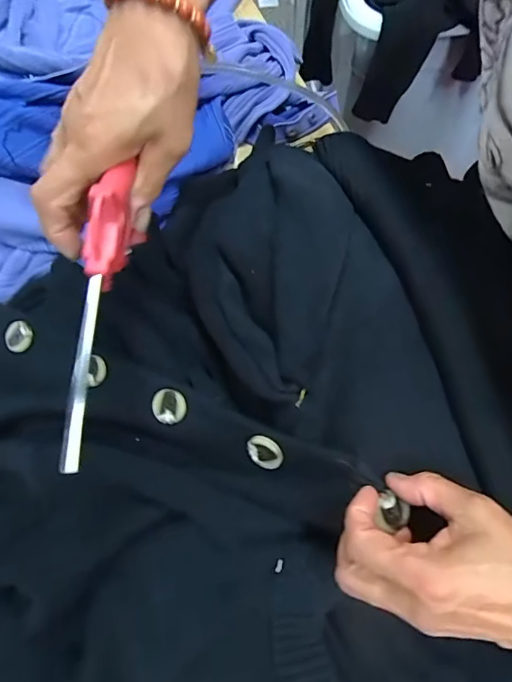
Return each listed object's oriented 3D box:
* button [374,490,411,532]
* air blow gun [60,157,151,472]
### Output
[{"bbox_3d":[0.089,0.109,0.292,0.022,0.004,0.019,15,77,-11],"label":"button"},{"bbox_3d":[-0.085,-0.017,0.243,0.018,0.031,0.168,7,85,2],"label":"air blow gun"}]

